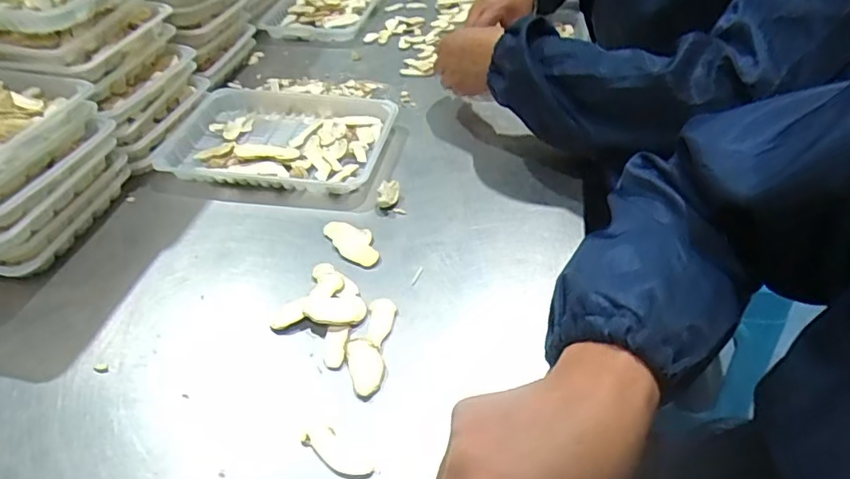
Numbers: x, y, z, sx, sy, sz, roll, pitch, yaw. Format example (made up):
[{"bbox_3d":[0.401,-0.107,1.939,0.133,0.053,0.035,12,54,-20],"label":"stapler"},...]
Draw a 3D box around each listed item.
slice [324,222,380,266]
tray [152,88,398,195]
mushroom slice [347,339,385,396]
[{"bbox_3d":[-0.065,0.001,0.500,0.032,0.006,0.071,-29,47,-23],"label":"slice"},{"bbox_3d":[-0.164,-0.117,0.623,0.253,0.024,0.167,8,44,15],"label":"tray"},{"bbox_3d":[-0.043,0.092,0.403,0.025,0.006,0.046,-17,44,-11],"label":"mushroom slice"}]

